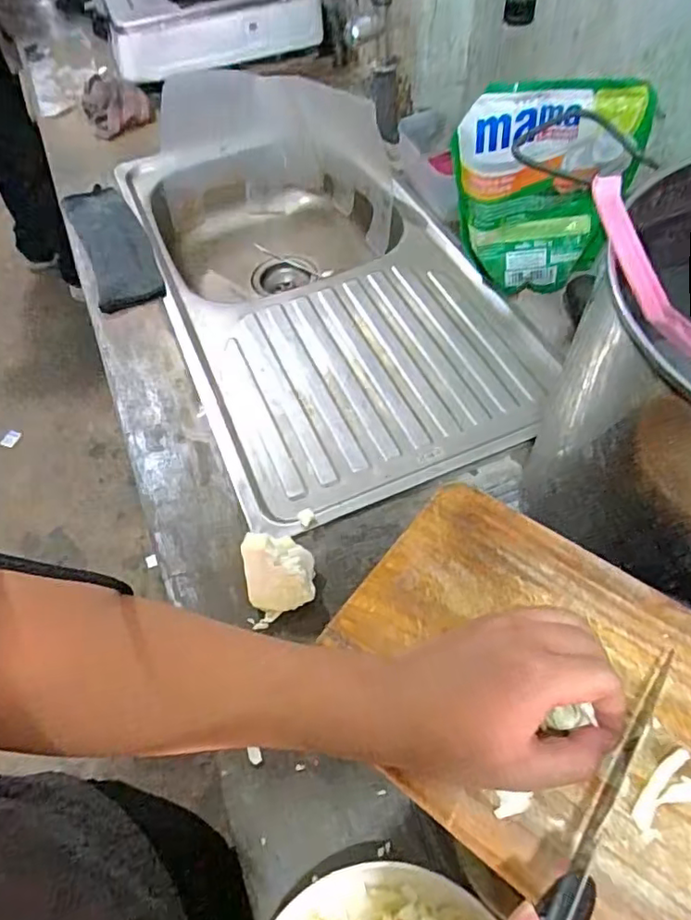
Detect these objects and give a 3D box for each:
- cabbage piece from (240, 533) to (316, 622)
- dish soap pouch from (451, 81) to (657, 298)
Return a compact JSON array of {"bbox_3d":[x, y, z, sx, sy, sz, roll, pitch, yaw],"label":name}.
[{"bbox_3d":[-0.058,0.100,0.522,0.057,0.059,0.065,-10,56,-3],"label":"cabbage piece"},{"bbox_3d":[0.214,-0.290,0.670,0.183,0.236,0.048,12,58,11],"label":"dish soap pouch"}]

